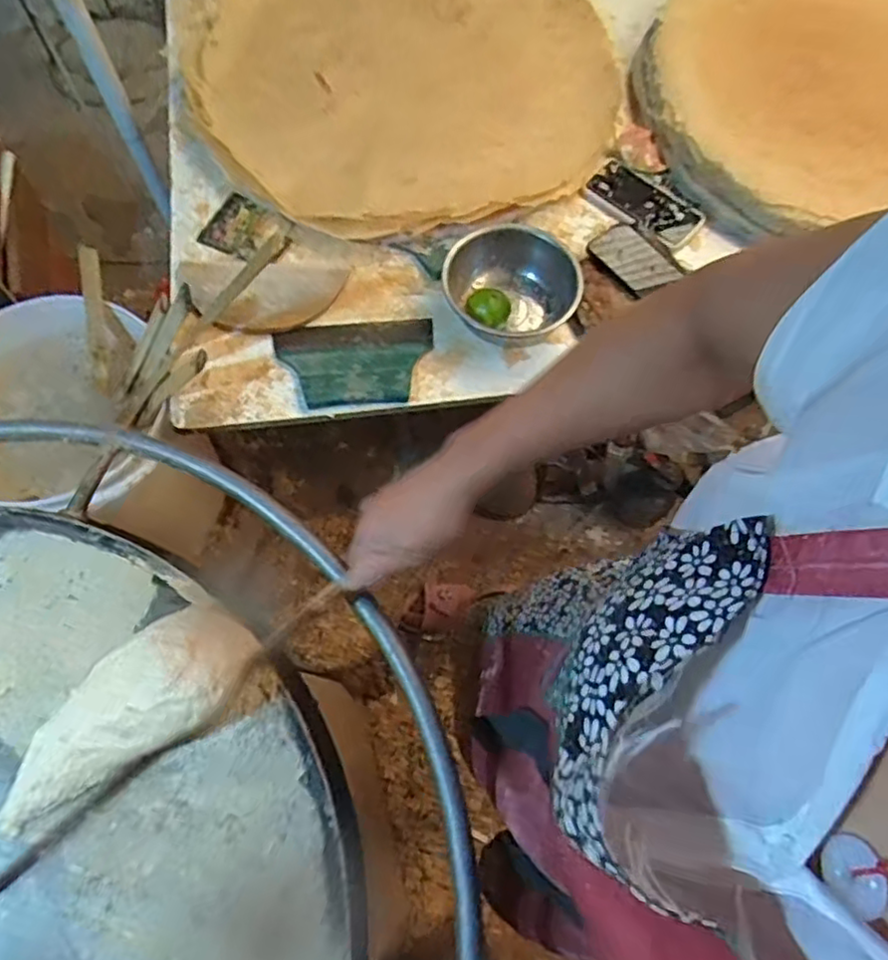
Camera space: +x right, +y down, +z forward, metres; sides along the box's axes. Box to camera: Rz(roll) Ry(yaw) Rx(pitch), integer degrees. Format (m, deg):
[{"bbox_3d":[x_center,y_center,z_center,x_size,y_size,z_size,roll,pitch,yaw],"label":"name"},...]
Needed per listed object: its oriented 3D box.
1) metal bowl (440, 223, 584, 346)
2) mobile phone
[{"bbox_3d":[0.084,-0.240,0.829,0.159,0.060,0.164,1,68,-2],"label":"metal bowl"},{"bbox_3d":[0.279,-0.385,0.923,0.160,0.014,0.083,34,71,11],"label":"mobile phone"}]

